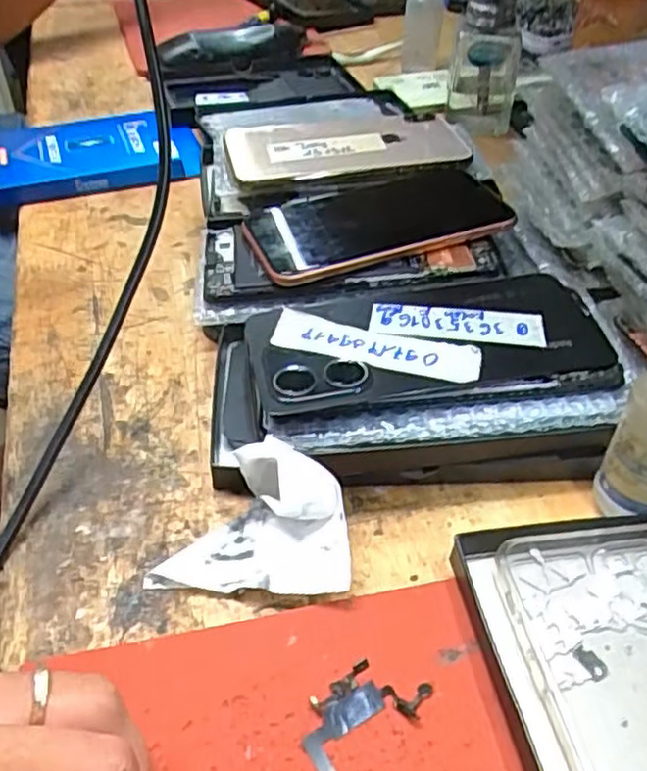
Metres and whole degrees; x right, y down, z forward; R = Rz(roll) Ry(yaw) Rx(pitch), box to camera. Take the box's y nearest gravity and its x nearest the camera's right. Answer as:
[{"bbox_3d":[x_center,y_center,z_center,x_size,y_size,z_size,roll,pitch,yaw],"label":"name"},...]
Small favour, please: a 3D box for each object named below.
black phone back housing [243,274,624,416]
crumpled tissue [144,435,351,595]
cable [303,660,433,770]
[{"bbox_3d":[0.048,-0.023,0.334,0.160,0.012,0.076,-4,44,-4],"label":"black phone back housing"},{"bbox_3d":[-0.027,0.053,0.286,0.076,0.033,0.051,4,44,5],"label":"crumpled tissue"},{"bbox_3d":[0.007,0.122,0.230,0.033,0.004,0.070,18,46,18],"label":"cable"}]

